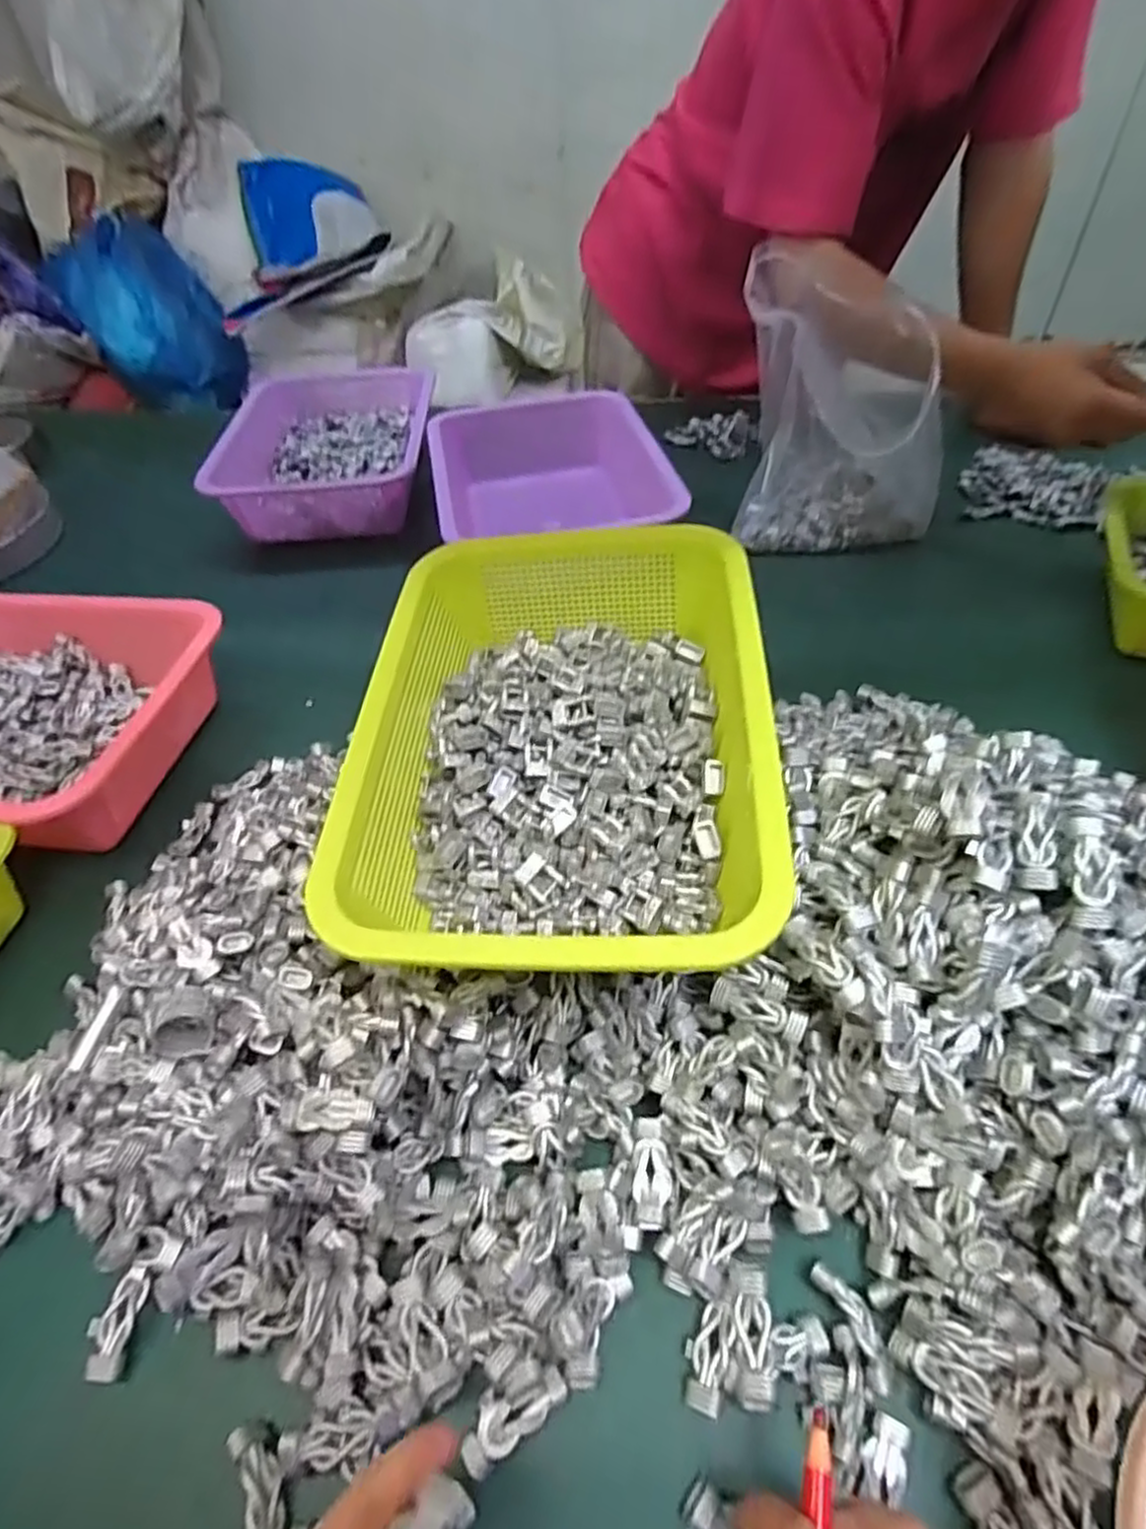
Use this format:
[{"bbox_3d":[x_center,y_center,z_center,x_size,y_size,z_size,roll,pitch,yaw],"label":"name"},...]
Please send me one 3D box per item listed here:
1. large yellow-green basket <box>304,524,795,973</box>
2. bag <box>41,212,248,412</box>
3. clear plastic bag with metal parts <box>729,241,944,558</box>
[{"bbox_3d":[-0.006,-0.011,0.357,0.194,0.070,0.247,0,48,5],"label":"large yellow-green basket"},{"bbox_3d":[-0.888,-0.936,1.481,0.289,0.281,0.305,-28,52,-19],"label":"bag"},{"bbox_3d":[0.251,-0.320,0.658,0.193,0.205,0.125,11,50,14],"label":"clear plastic bag with metal parts"}]

